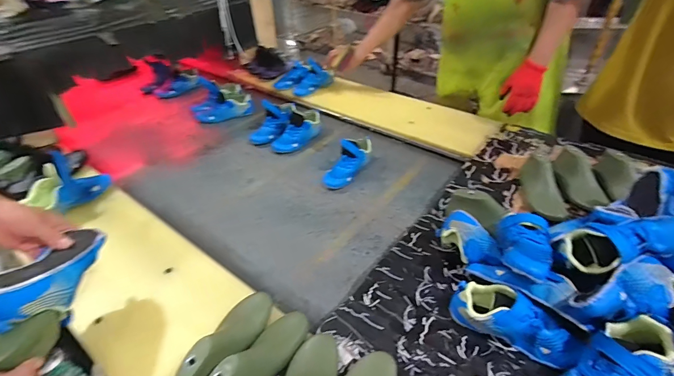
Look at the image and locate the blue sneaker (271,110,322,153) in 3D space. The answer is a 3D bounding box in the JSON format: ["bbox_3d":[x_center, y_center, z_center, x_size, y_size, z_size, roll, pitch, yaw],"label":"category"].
[{"bbox_3d":[-0.138,-0.211,1.278,0.096,0.088,0.216,19,43,23],"label":"blue sneaker"}]

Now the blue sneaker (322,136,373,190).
[{"bbox_3d":[0.036,-0.093,1.113,0.078,0.113,0.212,19,43,23],"label":"blue sneaker"}]

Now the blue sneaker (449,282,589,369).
[{"bbox_3d":[0.305,0.228,0.620,0.204,0.077,0.081,15,41,19],"label":"blue sneaker"}]

